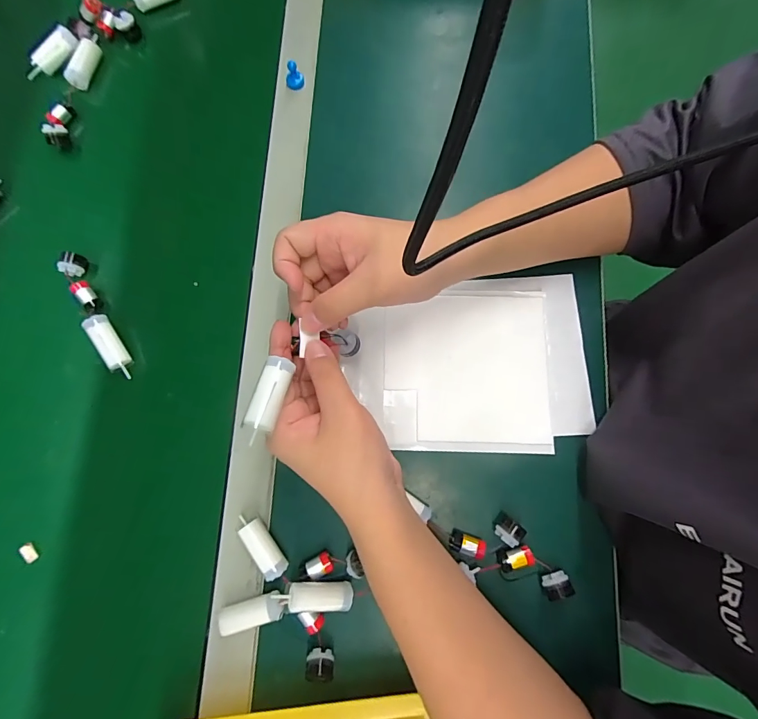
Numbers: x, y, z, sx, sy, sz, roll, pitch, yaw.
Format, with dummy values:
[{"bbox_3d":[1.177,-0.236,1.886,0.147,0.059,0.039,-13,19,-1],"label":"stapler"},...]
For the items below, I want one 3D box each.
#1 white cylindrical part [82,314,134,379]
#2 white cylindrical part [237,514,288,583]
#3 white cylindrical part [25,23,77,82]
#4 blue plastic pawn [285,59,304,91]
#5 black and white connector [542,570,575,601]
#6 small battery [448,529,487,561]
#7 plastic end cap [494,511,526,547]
[{"bbox_3d":[-0.245,-0.012,0.363,0.019,0.016,0.060,-29,96,-5],"label":"white cylindrical part"},{"bbox_3d":[-0.097,0.155,0.334,0.018,0.020,0.055,-34,80,-6],"label":"white cylindrical part"},{"bbox_3d":[-0.354,-0.327,0.427,0.067,0.016,0.017,-43,81,5],"label":"white cylindrical part"},{"bbox_3d":[-0.089,-0.296,0.416,0.019,0.024,0.015,-16,79,-2],"label":"blue plastic pawn"},{"bbox_3d":[0.143,0.182,0.322,0.020,0.017,0.016,-20,79,-3],"label":"black and white connector"},{"bbox_3d":[0.074,0.154,0.331,0.028,0.014,0.014,20,80,5],"label":"small battery"},{"bbox_3d":[0.108,0.142,0.333,0.020,0.021,0.019,41,82,8],"label":"plastic end cap"}]

